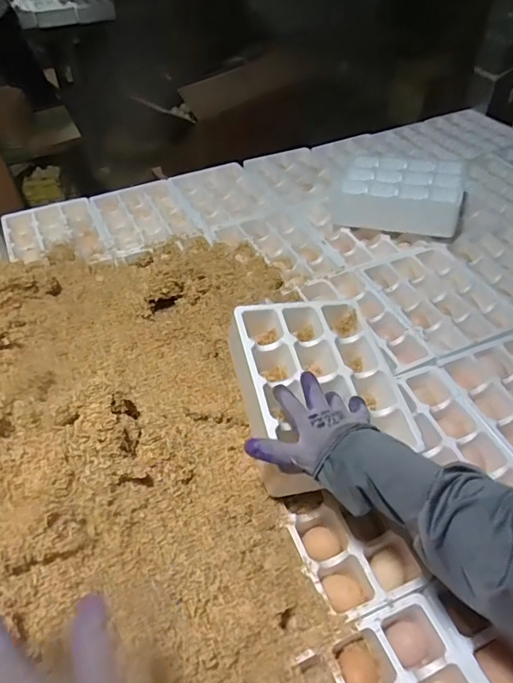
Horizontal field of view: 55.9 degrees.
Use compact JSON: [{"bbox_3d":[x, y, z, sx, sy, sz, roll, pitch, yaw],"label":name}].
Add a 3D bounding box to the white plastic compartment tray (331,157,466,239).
[{"bbox_3d":[0.290,-0.297,0.981,0.235,0.095,0.150,16,49,15],"label":"white plastic compartment tray"}]

